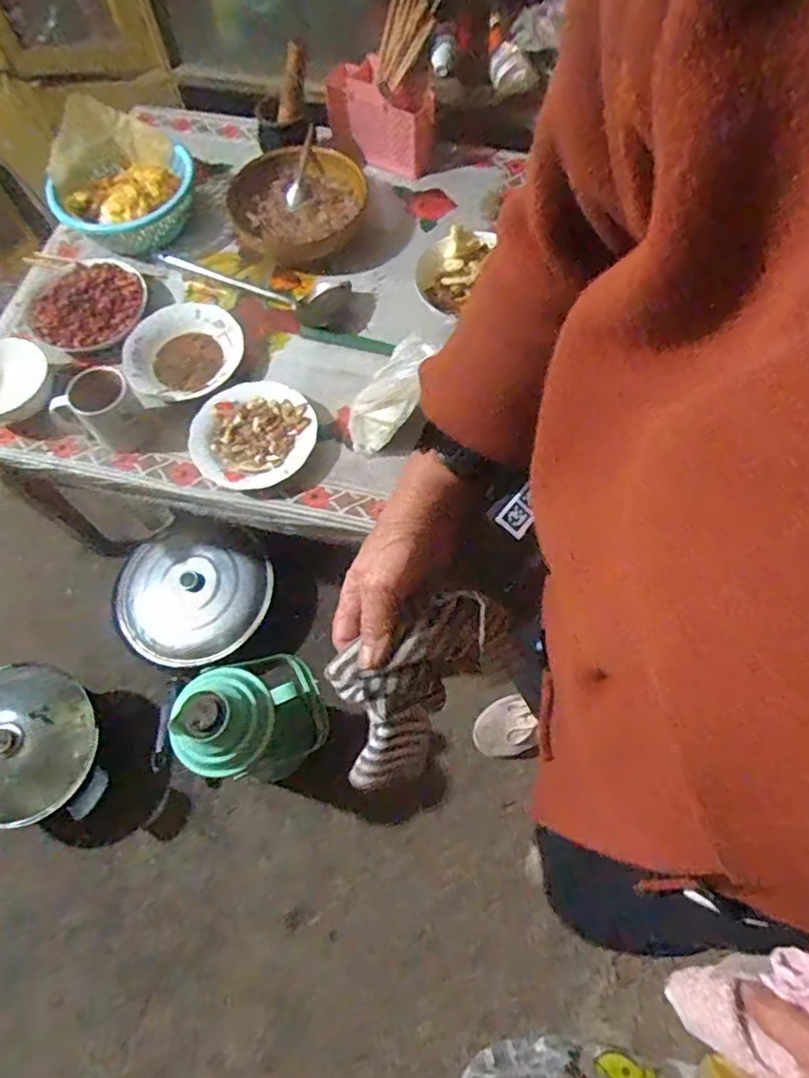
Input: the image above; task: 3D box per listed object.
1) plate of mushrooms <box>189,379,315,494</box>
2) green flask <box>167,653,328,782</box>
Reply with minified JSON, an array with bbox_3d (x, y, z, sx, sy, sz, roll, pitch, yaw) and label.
[{"bbox_3d":[-0.207,-0.144,0.853,0.169,0.035,0.174,-1,67,2],"label":"plate of mushrooms"},{"bbox_3d":[-0.222,0.286,0.981,0.159,0.372,0.181,-8,69,-1],"label":"green flask"}]

